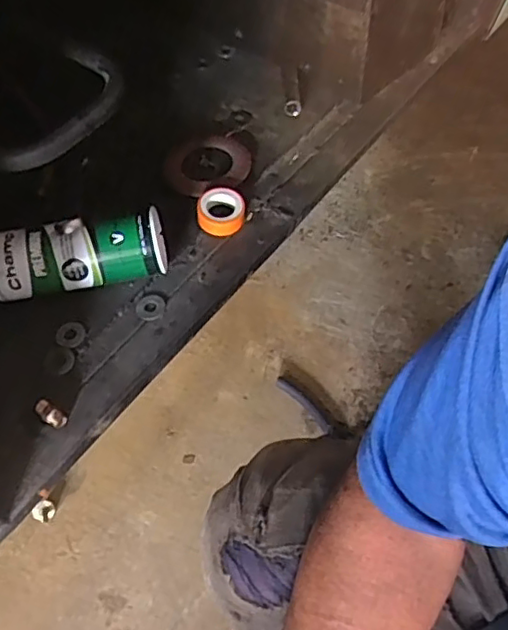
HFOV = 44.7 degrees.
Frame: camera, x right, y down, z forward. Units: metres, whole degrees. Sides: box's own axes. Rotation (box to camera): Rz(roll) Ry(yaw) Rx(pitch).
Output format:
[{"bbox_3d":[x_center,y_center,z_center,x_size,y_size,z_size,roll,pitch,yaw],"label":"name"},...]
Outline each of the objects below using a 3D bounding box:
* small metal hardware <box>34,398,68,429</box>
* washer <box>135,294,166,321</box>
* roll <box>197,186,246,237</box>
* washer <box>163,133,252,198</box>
[{"bbox_3d":[-0.174,0.084,0.526,0.030,0.011,0.014,35,64,23],"label":"small metal hardware"},{"bbox_3d":[-0.098,-0.007,0.588,0.028,0.005,0.027,-14,57,-7],"label":"washer"},{"bbox_3d":[-0.033,-0.107,0.632,0.047,0.027,0.044,-1,56,2],"label":"roll"},{"bbox_3d":[-0.050,-0.167,0.676,0.093,0.013,0.093,-6,52,8],"label":"washer"}]

